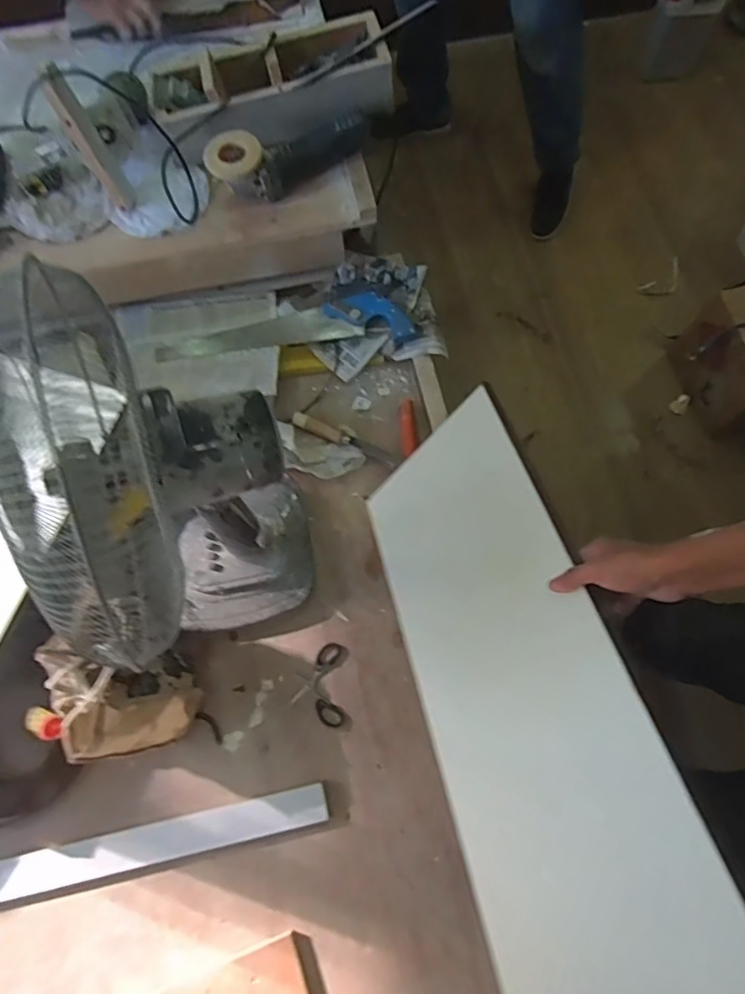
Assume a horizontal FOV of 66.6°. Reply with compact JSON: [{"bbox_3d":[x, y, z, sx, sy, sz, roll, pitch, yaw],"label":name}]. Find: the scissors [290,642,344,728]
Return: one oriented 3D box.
[{"bbox_3d":[-0.088,0.307,0.929,0.080,0.009,0.128,-1,73,1],"label":"scissors"}]

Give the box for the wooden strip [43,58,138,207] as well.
[{"bbox_3d":[-0.465,-0.577,0.927,0.039,0.205,0.027,-34,42,-9],"label":"wooden strip"}]

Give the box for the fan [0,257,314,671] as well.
[{"bbox_3d":[-0.234,0.005,0.768,0.256,0.479,0.377,-26,74,-7],"label":"fan"}]

